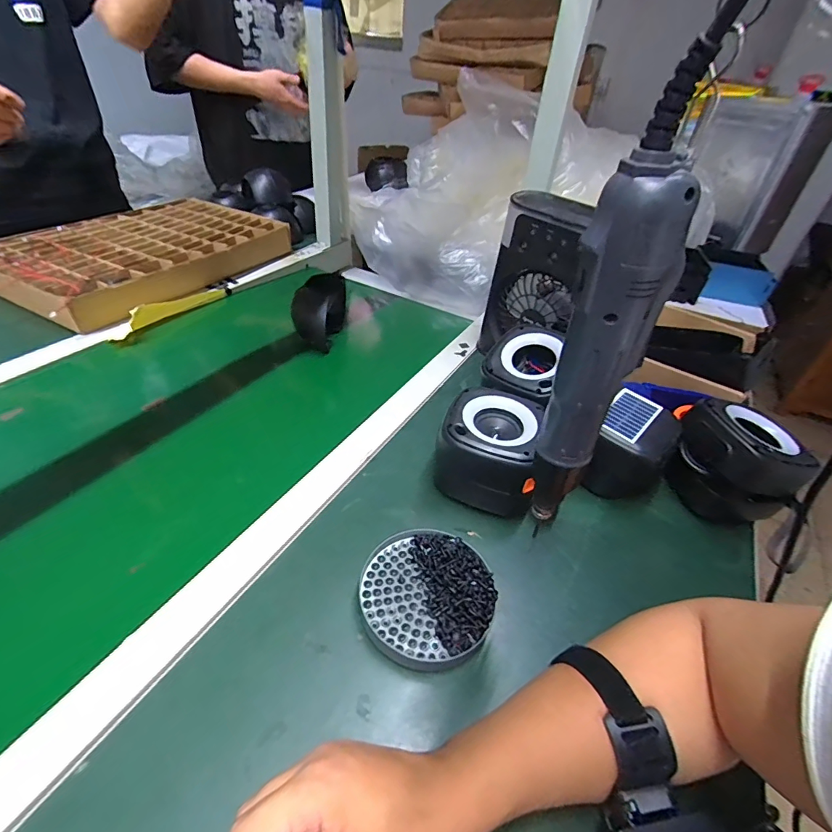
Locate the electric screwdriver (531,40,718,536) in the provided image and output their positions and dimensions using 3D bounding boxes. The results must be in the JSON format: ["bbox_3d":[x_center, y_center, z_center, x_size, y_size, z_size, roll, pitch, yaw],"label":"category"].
[{"bbox_3d":[0.087,-0.028,0.217,0.033,0.218,0.032,-24,49,-31],"label":"electric screwdriver"}]

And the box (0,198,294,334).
[{"bbox_3d":[-0.491,-0.311,0.837,0.332,0.053,0.473,25,43,21],"label":"box"}]

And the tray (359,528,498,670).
[{"bbox_3d":[0.008,0.151,0.383,0.114,0.024,0.111,4,40,-3],"label":"tray"}]

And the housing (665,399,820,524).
[{"bbox_3d":[0.343,0.054,0.484,0.107,0.100,0.105,-5,41,-14],"label":"housing"}]

